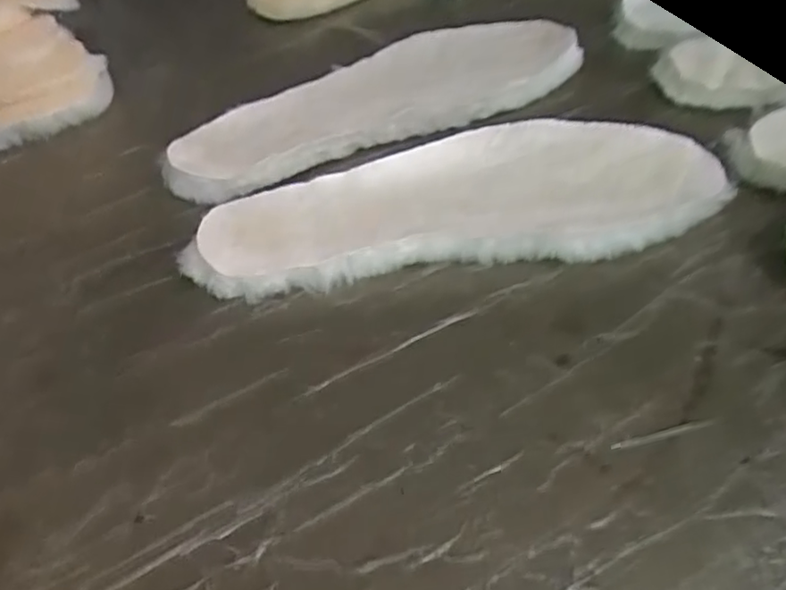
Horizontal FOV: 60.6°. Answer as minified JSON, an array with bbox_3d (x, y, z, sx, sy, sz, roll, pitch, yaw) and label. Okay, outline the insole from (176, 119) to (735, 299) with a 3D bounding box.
[{"bbox_3d":[0.032,-0.050,0.368,0.274,0.029,0.093,-8,46,-2],"label":"insole"}]

